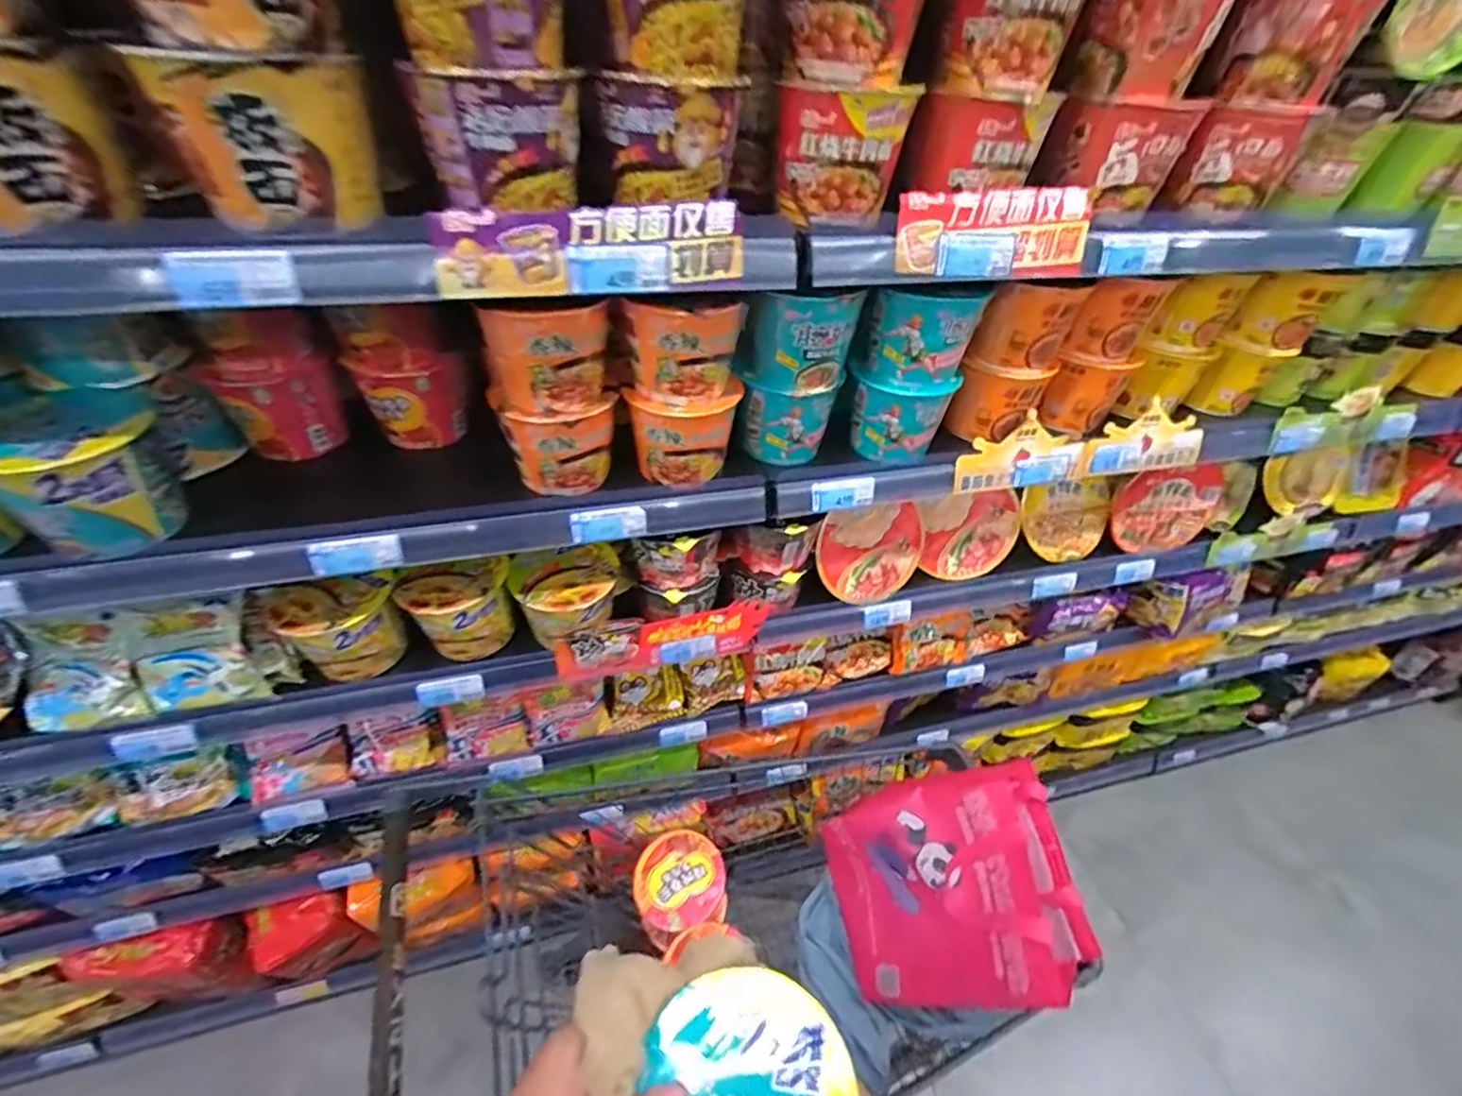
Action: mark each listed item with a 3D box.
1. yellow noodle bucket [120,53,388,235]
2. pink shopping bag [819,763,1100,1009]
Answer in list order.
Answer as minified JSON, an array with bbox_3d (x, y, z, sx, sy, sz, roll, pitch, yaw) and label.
[{"bbox_3d":[-0.306,-0.275,0.425,0.120,0.102,0.096,-16,47,-22],"label":"yellow noodle bucket"},{"bbox_3d":[0.304,0.483,0.886,0.092,0.323,0.268,21,50,-36],"label":"pink shopping bag"}]

